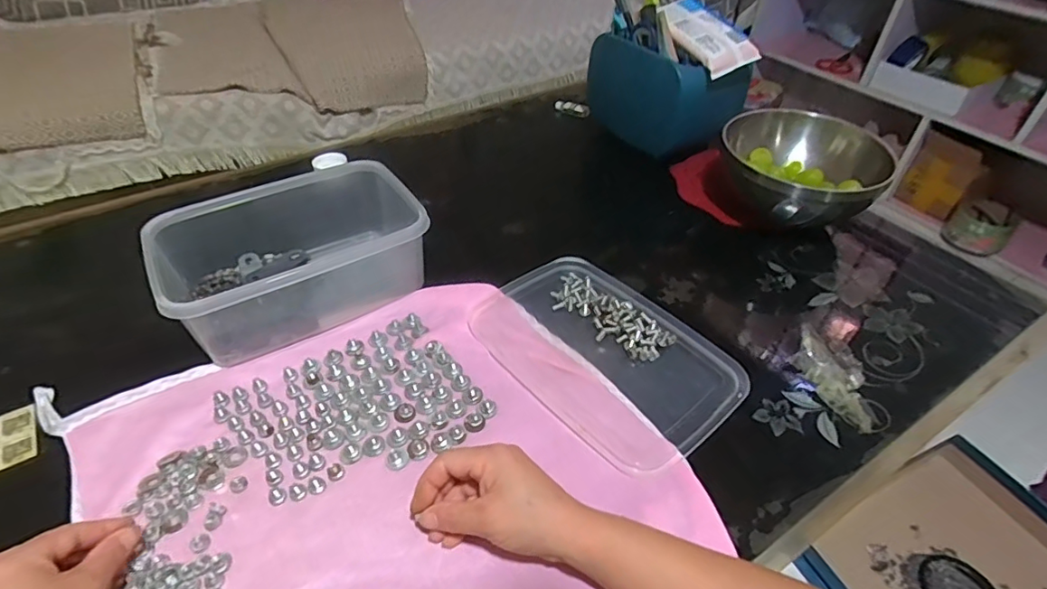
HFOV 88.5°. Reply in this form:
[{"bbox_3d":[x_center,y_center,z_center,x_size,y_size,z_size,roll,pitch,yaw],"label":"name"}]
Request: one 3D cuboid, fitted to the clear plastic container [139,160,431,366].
[{"bbox_3d":[-0.245,-0.052,0.570,0.245,0.087,0.185,-22,48,-24],"label":"clear plastic container"}]

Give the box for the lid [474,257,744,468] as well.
[{"bbox_3d":[0.075,0.050,0.528,0.171,0.013,0.251,-30,52,-30],"label":"lid"}]

